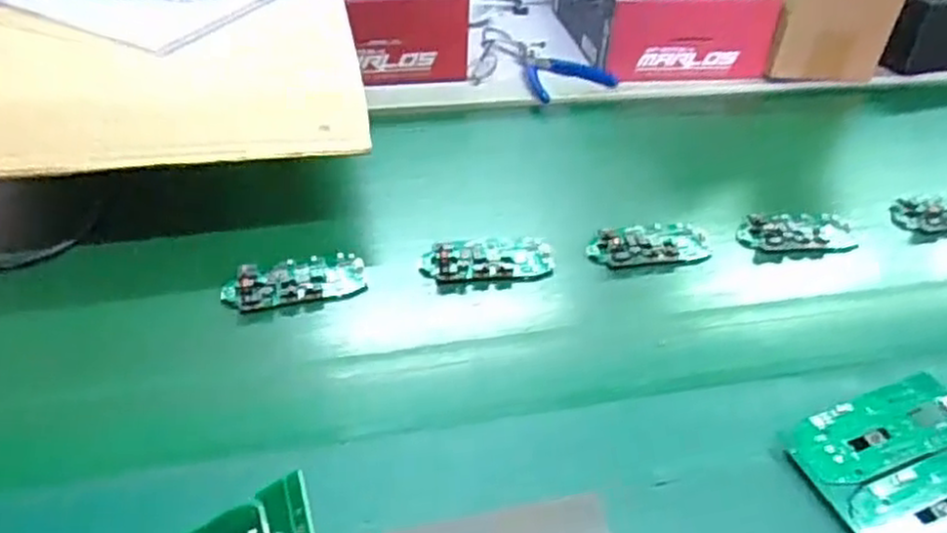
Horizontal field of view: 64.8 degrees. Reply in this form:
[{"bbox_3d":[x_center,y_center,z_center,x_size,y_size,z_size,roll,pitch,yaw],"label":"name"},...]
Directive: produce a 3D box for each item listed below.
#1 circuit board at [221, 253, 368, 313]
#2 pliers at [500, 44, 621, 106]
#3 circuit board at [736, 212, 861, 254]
[{"bbox_3d":[-0.127,0.008,0.534,0.099,0.011,0.046,-7,41,-14],"label":"circuit board"},{"bbox_3d":[0.084,-0.224,0.834,0.092,0.013,0.129,-18,44,-25],"label":"pliers"},{"bbox_3d":[0.268,-0.030,0.618,0.096,0.014,0.049,-2,40,-8],"label":"circuit board"}]

